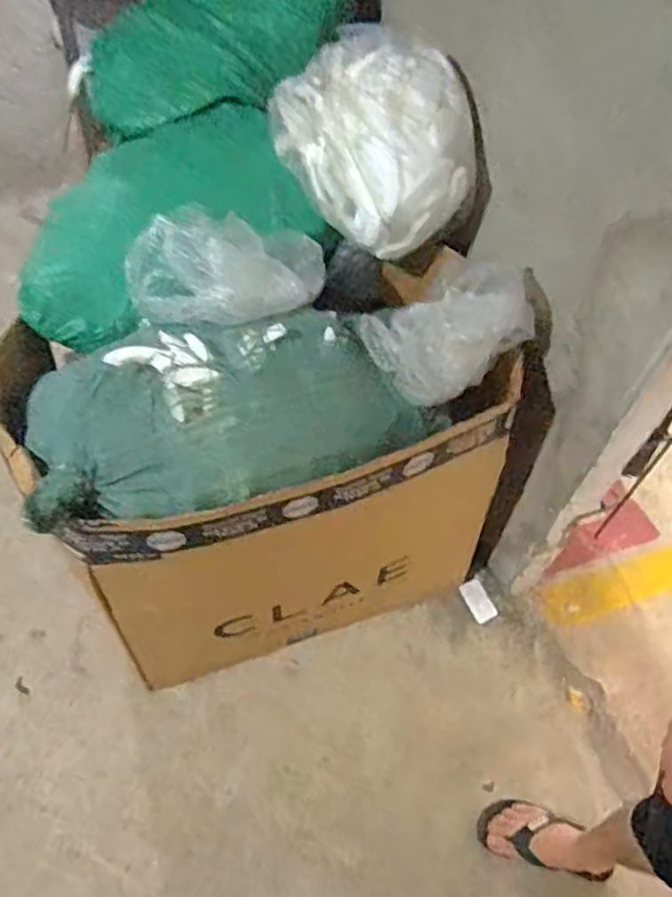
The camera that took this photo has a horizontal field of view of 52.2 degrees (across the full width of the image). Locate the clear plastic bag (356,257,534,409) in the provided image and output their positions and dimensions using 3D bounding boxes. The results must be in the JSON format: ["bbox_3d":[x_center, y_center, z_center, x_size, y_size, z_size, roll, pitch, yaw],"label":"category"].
[{"bbox_3d":[0.182,-0.215,1.140,0.241,0.132,0.206,-26,61,-24],"label":"clear plastic bag"}]

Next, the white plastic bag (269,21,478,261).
[{"bbox_3d":[0.067,-0.561,1.258,0.368,0.263,0.239,33,56,17],"label":"white plastic bag"}]

